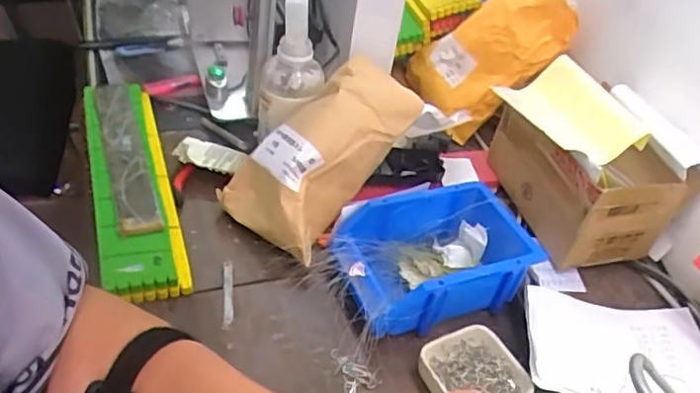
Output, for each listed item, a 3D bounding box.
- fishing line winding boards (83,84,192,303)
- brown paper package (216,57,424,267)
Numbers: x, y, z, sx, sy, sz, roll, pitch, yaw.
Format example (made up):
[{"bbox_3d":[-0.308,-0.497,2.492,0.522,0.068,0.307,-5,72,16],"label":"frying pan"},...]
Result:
[{"bbox_3d":[-0.247,-0.018,0.671,0.080,0.047,0.343,-8,44,-21],"label":"fishing line winding boards"},{"bbox_3d":[-0.026,-0.043,0.645,0.132,0.085,0.225,37,81,32],"label":"brown paper package"}]

